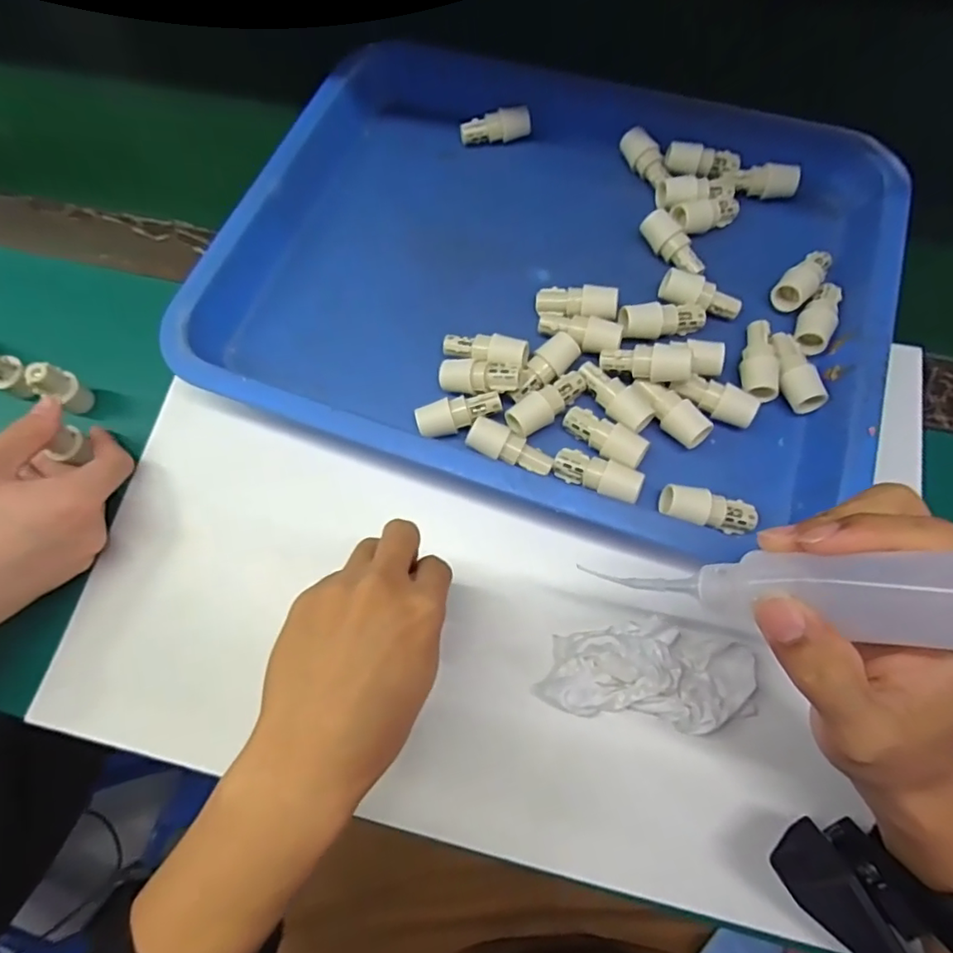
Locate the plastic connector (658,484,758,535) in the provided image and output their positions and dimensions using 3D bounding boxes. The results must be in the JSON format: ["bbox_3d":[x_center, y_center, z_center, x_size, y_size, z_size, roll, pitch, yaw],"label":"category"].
[{"bbox_3d":[0.136,0.022,0.336,0.053,0.023,0.021,10,71,5],"label":"plastic connector"}]

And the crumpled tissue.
[{"bbox_3d":[0.096,0.110,0.322,0.112,0.023,0.054,8,71,4],"label":"crumpled tissue"}]

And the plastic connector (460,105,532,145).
[{"bbox_3d":[0.015,-0.281,0.459,0.055,0.022,0.019,-6,70,-1],"label":"plastic connector"}]

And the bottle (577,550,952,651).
[{"bbox_3d":[0.107,0.042,0.214,0.029,0.141,0.029,26,70,-33],"label":"bottle"}]

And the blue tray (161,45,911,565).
[{"bbox_3d":[0.052,-0.158,0.396,0.438,0.050,0.369,20,74,6],"label":"blue tray"}]

